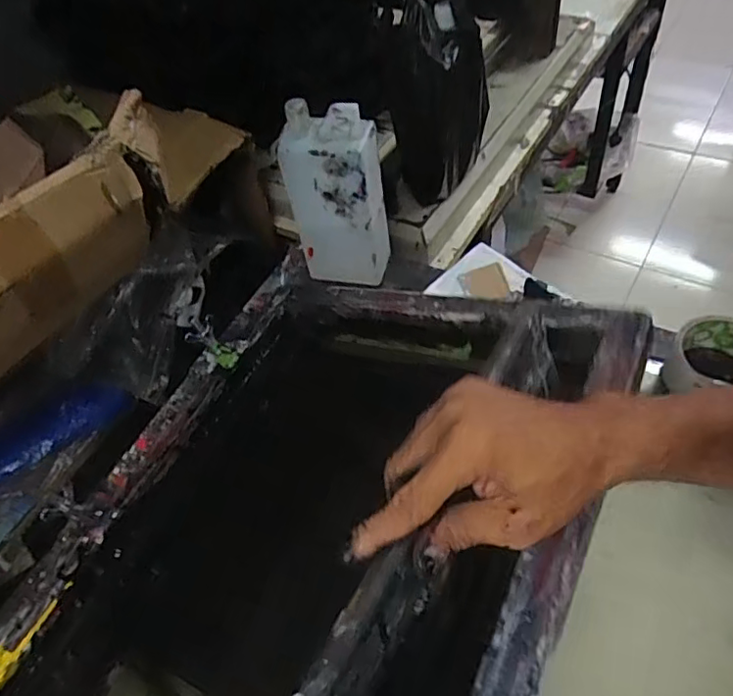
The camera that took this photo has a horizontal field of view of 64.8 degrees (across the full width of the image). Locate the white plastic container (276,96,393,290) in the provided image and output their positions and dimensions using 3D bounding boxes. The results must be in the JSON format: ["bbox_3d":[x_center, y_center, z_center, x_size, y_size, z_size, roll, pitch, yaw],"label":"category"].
[{"bbox_3d":[-0.032,-0.156,0.644,0.107,0.218,0.049,-2,52,7],"label":"white plastic container"}]

